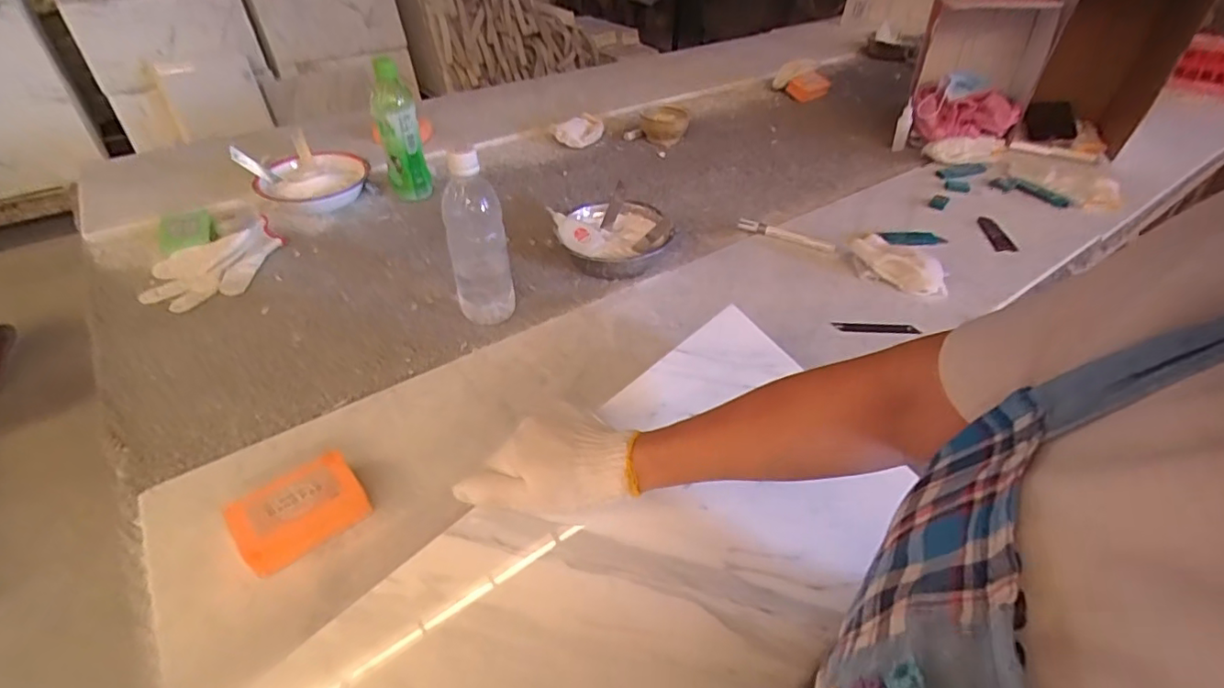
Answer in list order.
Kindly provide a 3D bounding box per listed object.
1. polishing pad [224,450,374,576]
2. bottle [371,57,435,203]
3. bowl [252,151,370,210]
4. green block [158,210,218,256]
[{"bbox_3d":[-0.253,0.134,0.464,0.093,0.024,0.063,-33,52,-32],"label":"polishing pad"},{"bbox_3d":[-0.324,-0.316,0.877,0.063,0.202,0.054,-16,44,-17],"label":"bottle"},{"bbox_3d":[-0.479,-0.264,0.936,0.153,0.059,0.153,0,42,0],"label":"bowl"},{"bbox_3d":[-0.599,-0.162,0.805,0.069,0.018,0.102,-19,45,-20],"label":"green block"}]

